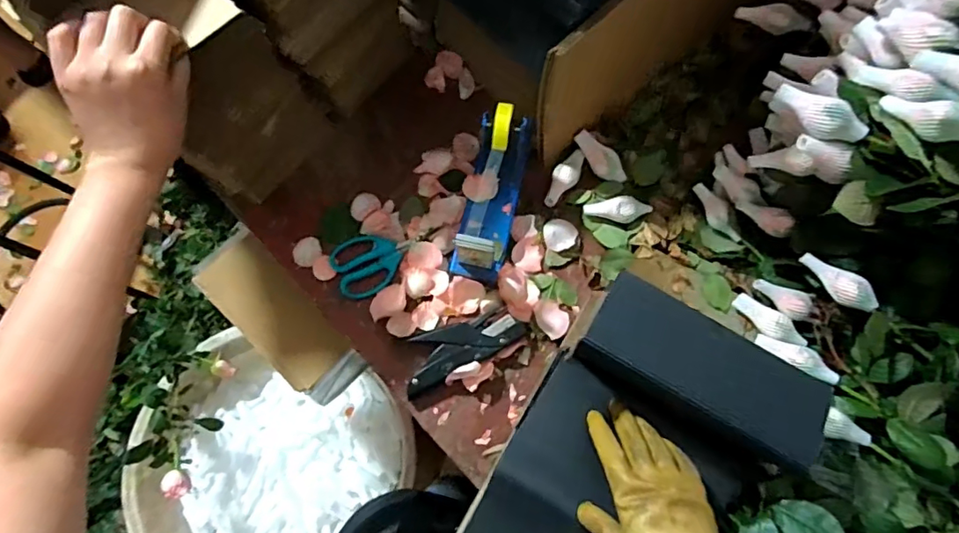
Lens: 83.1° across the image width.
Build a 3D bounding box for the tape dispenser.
[{"bbox_3d":[0.012,-0.079,0.623,0.062,0.114,0.173,13,75,3],"label":"tape dispenser"}]

